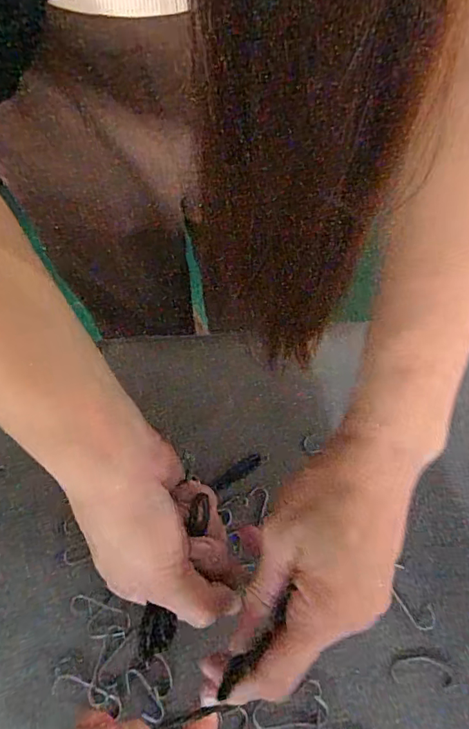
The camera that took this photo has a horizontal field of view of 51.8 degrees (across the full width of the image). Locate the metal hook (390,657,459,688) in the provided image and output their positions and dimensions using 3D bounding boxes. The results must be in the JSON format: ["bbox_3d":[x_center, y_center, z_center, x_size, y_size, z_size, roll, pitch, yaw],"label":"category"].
[{"bbox_3d":[0.121,0.196,0.309,0.040,0.004,0.016,5,66,4],"label":"metal hook"}]

